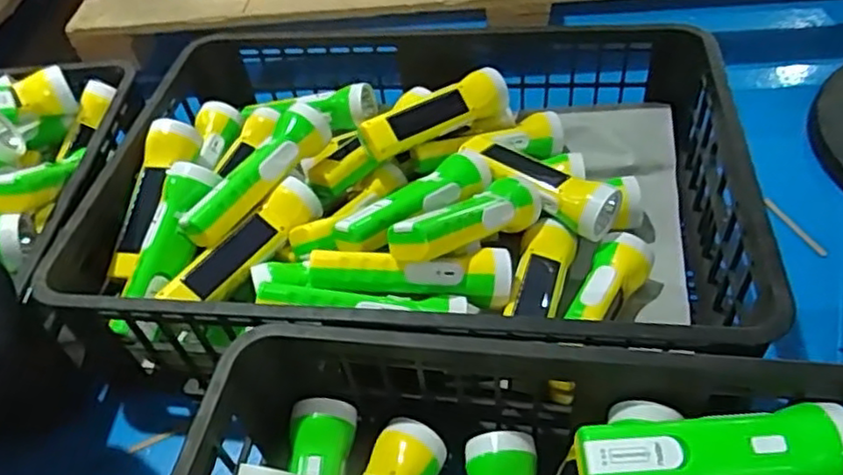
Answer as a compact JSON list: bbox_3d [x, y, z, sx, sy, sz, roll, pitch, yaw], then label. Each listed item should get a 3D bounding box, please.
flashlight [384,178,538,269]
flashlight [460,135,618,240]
[{"bbox_3d":[0.042,-0.016,0.582,0.046,0.048,0.168,34,37,32],"label":"flashlight"},{"bbox_3d":[0.111,-0.051,0.655,0.164,0.051,0.047,33,59,32],"label":"flashlight"}]

